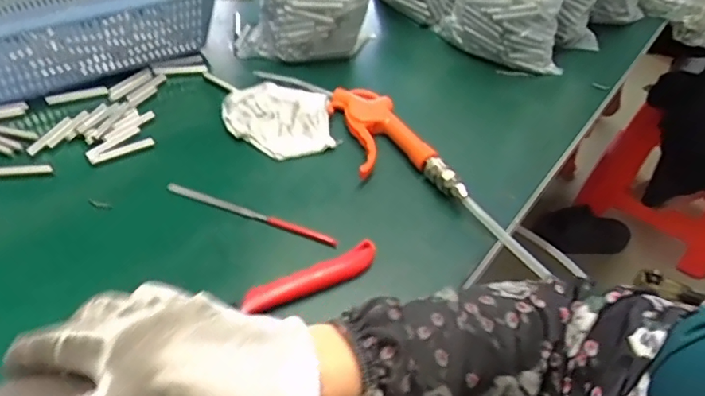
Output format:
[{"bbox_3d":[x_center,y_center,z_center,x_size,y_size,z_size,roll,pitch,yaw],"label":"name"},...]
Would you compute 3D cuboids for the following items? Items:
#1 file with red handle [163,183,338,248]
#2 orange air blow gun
[{"bbox_3d":[-0.088,0.013,0.457,0.158,0.006,0.009,18,45,10],"label":"file with red handle"},{"bbox_3d":[0.029,-0.054,0.532,0.075,0.027,0.183,-16,49,-22],"label":"orange air blow gun"}]

